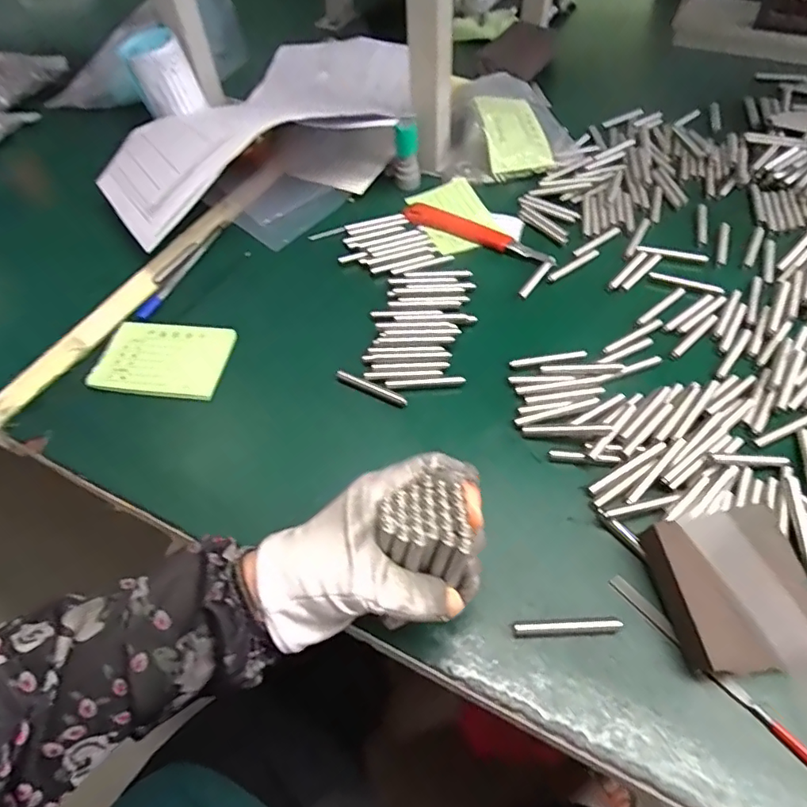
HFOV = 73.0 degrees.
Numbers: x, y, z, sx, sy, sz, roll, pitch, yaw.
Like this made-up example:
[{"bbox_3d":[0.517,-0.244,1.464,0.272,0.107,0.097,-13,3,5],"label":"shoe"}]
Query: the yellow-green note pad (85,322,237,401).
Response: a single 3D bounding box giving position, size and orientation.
[{"bbox_3d":[-0.188,-0.036,0.428,0.099,0.008,0.067,4,53,5],"label":"yellow-green note pad"}]

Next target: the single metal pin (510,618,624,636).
[{"bbox_3d":[0.091,0.123,0.302,0.059,0.007,0.008,-3,53,0],"label":"single metal pin"}]

